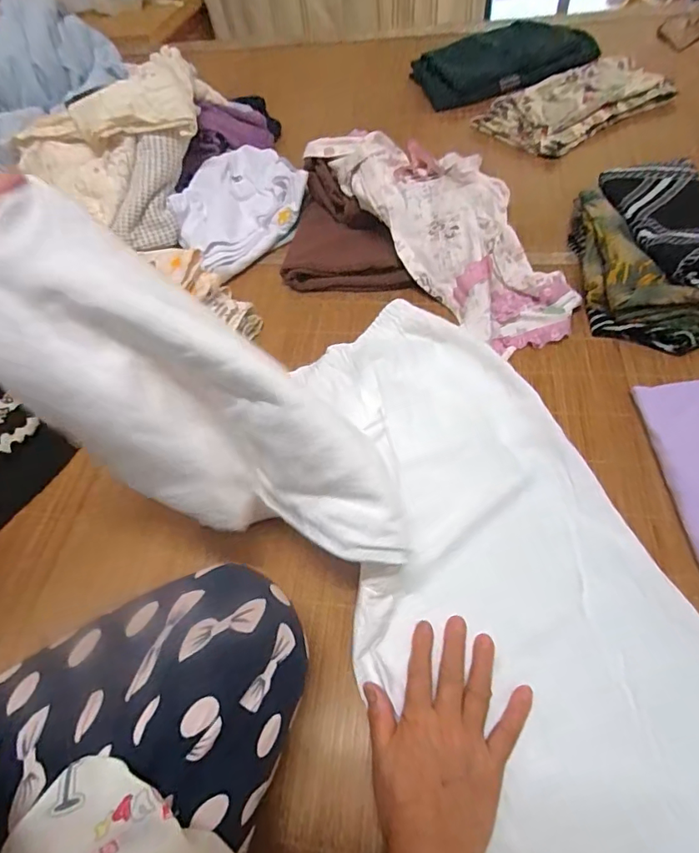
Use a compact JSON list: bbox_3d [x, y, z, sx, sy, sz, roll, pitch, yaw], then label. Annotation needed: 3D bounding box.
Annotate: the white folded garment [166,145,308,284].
[{"bbox_3d":[-0.177,-0.361,0.808,0.181,0.063,0.286,21,61,21],"label":"white folded garment"}]

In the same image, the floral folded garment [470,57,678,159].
[{"bbox_3d":[0.427,-0.614,0.930,0.363,0.049,0.209,-28,57,-11],"label":"floral folded garment"}]

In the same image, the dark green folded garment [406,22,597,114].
[{"bbox_3d":[0.327,-0.782,1.047,0.384,0.056,0.217,-20,56,-6],"label":"dark green folded garment"}]

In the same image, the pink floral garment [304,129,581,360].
[{"bbox_3d":[0.147,-0.313,0.703,0.213,0.075,0.488,-28,69,-16],"label":"pink floral garment"}]

